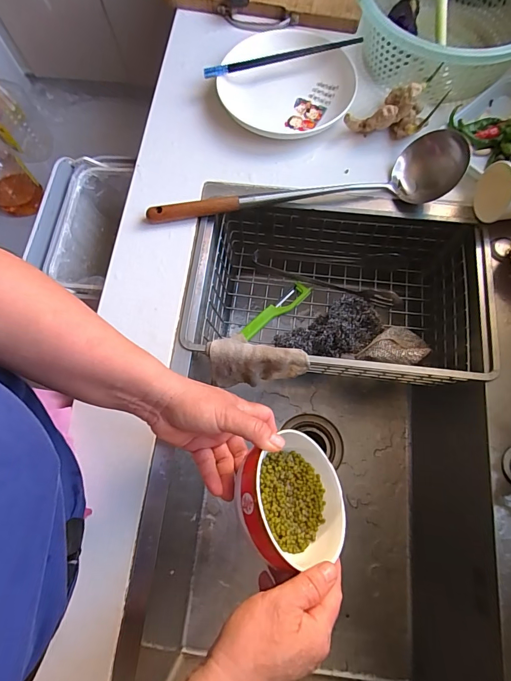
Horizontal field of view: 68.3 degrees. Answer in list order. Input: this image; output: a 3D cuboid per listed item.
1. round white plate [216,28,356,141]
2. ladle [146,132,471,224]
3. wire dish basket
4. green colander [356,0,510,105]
[{"bbox_3d":[0.047,-0.385,0.557,0.192,0.028,0.193,0,72,1],"label":"round white plate"},{"bbox_3d":[0.062,-0.190,0.482,0.405,0.059,0.087,-12,72,-3],"label":"ladle"},{"bbox_3d":[0.109,-0.061,0.529,0.381,0.114,0.227,5,72,1],"label":"wire dish basket"},{"bbox_3d":[0.282,-0.468,0.540,0.264,0.095,0.268,0,72,1],"label":"green colander"}]

